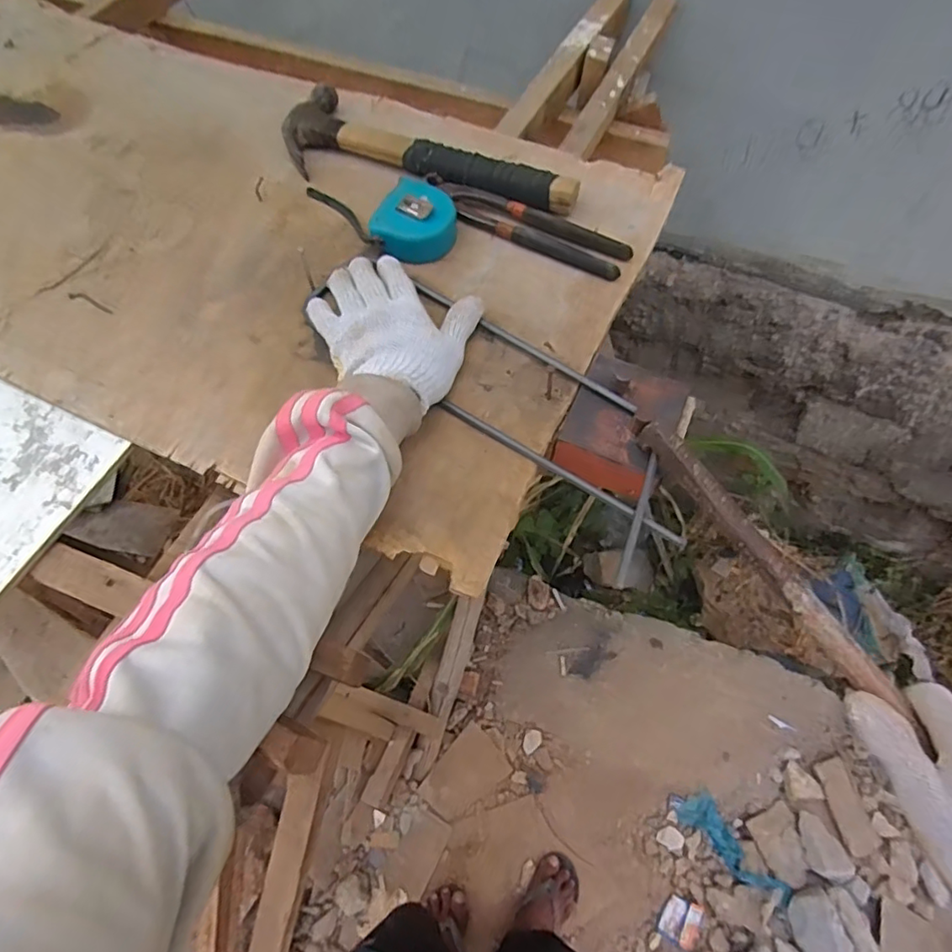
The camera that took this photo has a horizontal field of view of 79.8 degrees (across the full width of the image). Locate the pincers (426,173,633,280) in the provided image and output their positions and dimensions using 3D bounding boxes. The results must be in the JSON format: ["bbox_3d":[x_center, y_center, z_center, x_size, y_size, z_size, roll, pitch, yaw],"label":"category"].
[{"bbox_3d":[0.050,-0.260,0.584,0.225,0.016,0.053,27,68,12],"label":"pincers"}]

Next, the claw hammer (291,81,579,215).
[{"bbox_3d":[-0.051,-0.343,0.617,0.333,0.029,0.106,22,67,11],"label":"claw hammer"}]

